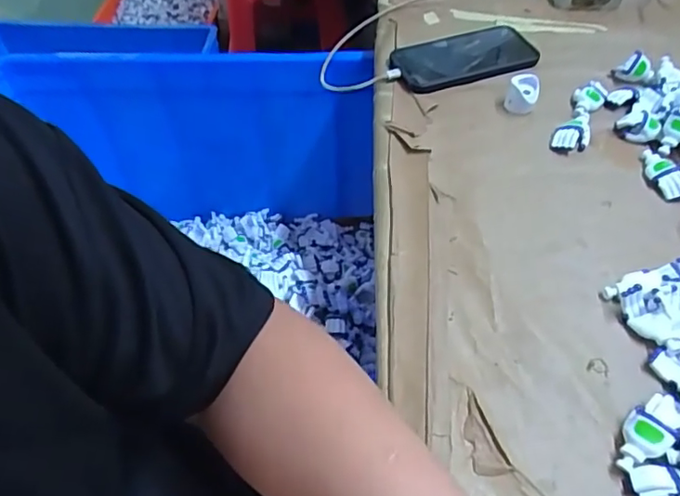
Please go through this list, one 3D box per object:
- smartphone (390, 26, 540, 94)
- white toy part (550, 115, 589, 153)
[{"bbox_3d":[0.139,-0.214,0.616,0.152,0.015,0.076,-17,53,-11],"label":"smartphone"},{"bbox_3d":[0.230,-0.114,0.542,0.033,0.017,0.051,22,56,18],"label":"white toy part"}]

